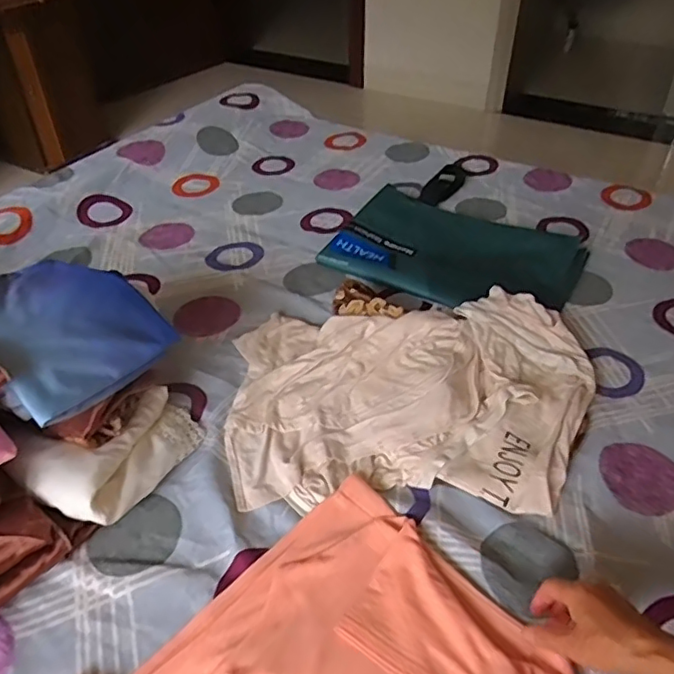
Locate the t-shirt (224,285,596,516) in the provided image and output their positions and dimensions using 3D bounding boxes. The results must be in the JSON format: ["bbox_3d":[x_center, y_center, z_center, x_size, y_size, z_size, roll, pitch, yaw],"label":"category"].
[{"bbox_3d":[0.092,0.063,0.716,0.433,0.047,0.301,0,42,0],"label":"t-shirt"}]

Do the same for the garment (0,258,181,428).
[{"bbox_3d":[-0.299,-0.015,0.616,0.202,0.077,0.166,26,48,27],"label":"garment"}]

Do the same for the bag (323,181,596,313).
[{"bbox_3d":[0.199,-0.145,0.955,0.371,0.042,0.265,20,46,21],"label":"bag"}]

